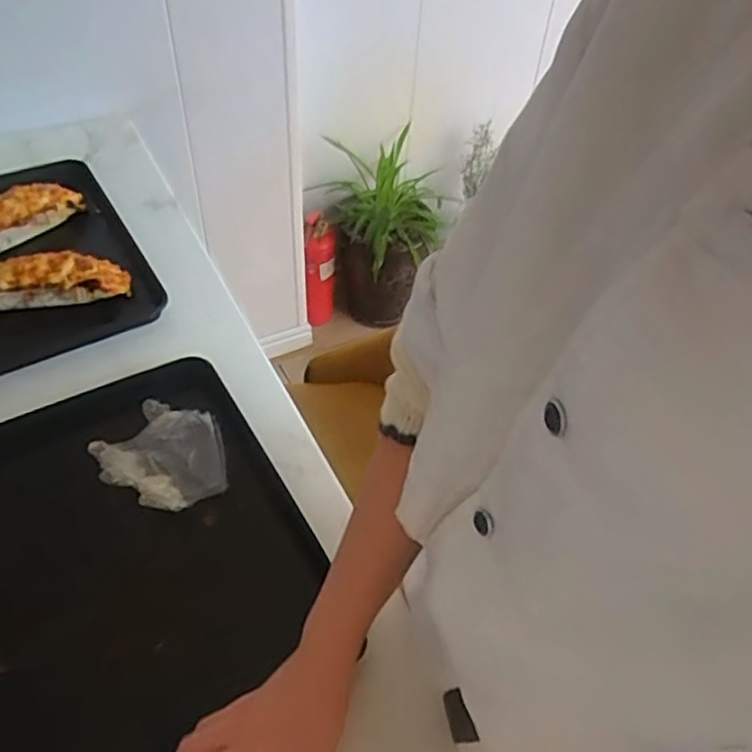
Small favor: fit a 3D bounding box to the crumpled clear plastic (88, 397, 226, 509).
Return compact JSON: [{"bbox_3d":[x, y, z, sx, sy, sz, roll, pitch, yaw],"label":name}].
[{"bbox_3d":[-0.216,0.079,0.688,0.145,0.042,0.102,26,52,18],"label":"crumpled clear plastic"}]

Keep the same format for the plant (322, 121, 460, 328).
[{"bbox_3d":[0.031,-0.368,1.786,0.301,0.438,0.260,-1,48,-5],"label":"plant"}]

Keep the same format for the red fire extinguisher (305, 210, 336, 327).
[{"bbox_3d":[-0.148,-0.278,1.804,0.072,0.332,0.088,6,48,1],"label":"red fire extinguisher"}]

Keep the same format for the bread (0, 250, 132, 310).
[{"bbox_3d":[-0.435,-0.123,0.870,0.216,0.064,0.046,-6,49,-9],"label":"bread"}]

